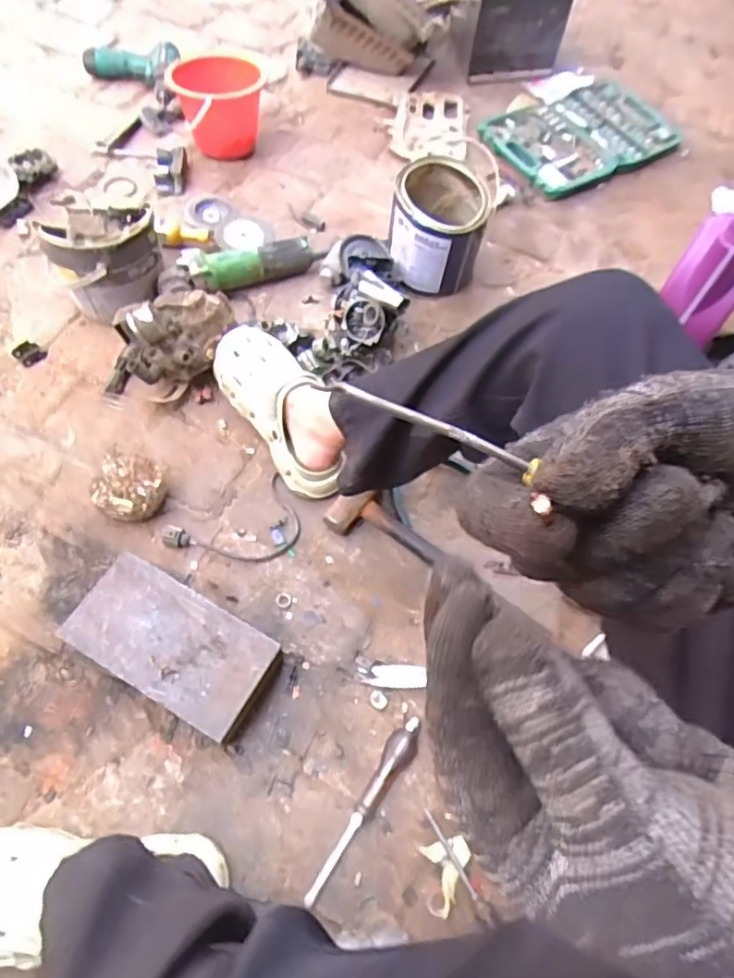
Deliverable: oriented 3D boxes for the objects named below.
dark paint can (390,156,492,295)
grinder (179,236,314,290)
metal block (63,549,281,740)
[{"bbox_3d":[0.113,-0.423,0.970,0.145,0.157,0.152,18,62,6],"label":"dark paint can"},{"bbox_3d":[-0.190,-0.360,0.960,0.210,0.062,0.064,-10,63,-9],"label":"grinder"},{"bbox_3d":[-0.218,0.180,0.676,0.216,0.067,0.116,26,63,10],"label":"metal block"}]

